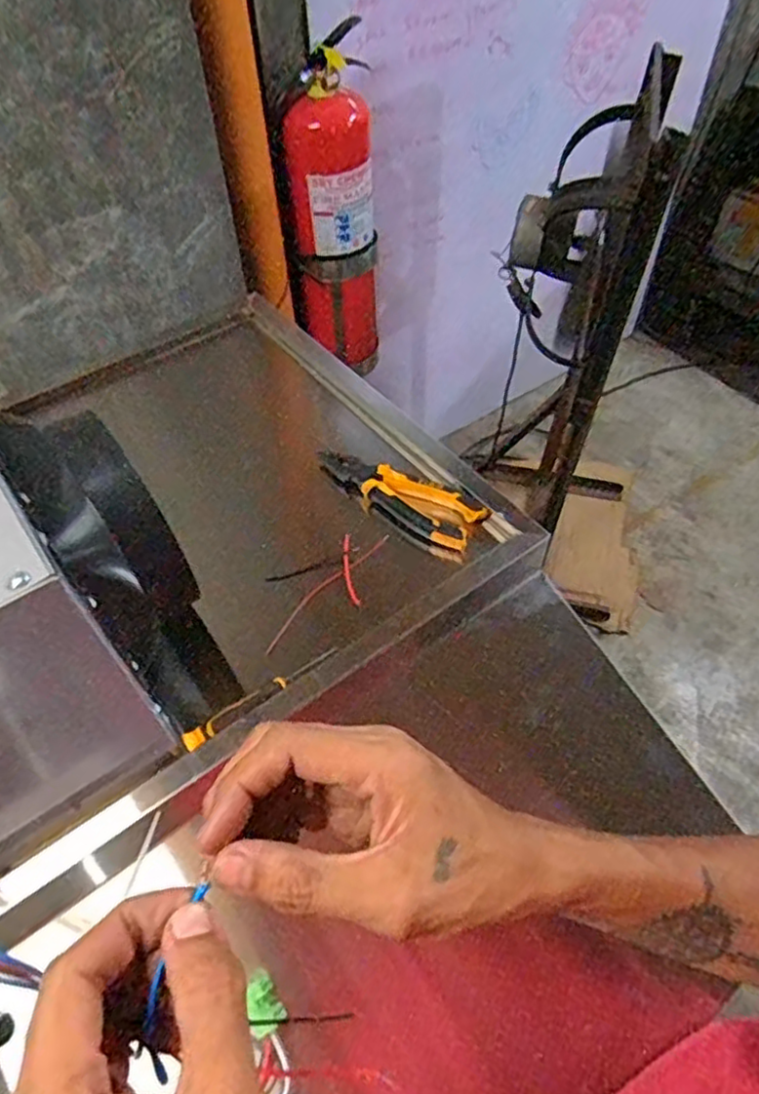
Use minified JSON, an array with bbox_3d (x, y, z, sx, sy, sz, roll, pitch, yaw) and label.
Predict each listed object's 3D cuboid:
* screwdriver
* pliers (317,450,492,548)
[{"bbox_3d":[-0.085,0.108,0.493,0.125,0.014,0.011,-33,59,-21],"label":"screwdriver"},{"bbox_3d":[0.019,-0.047,0.614,0.157,0.035,0.051,30,60,22],"label":"pliers"}]

